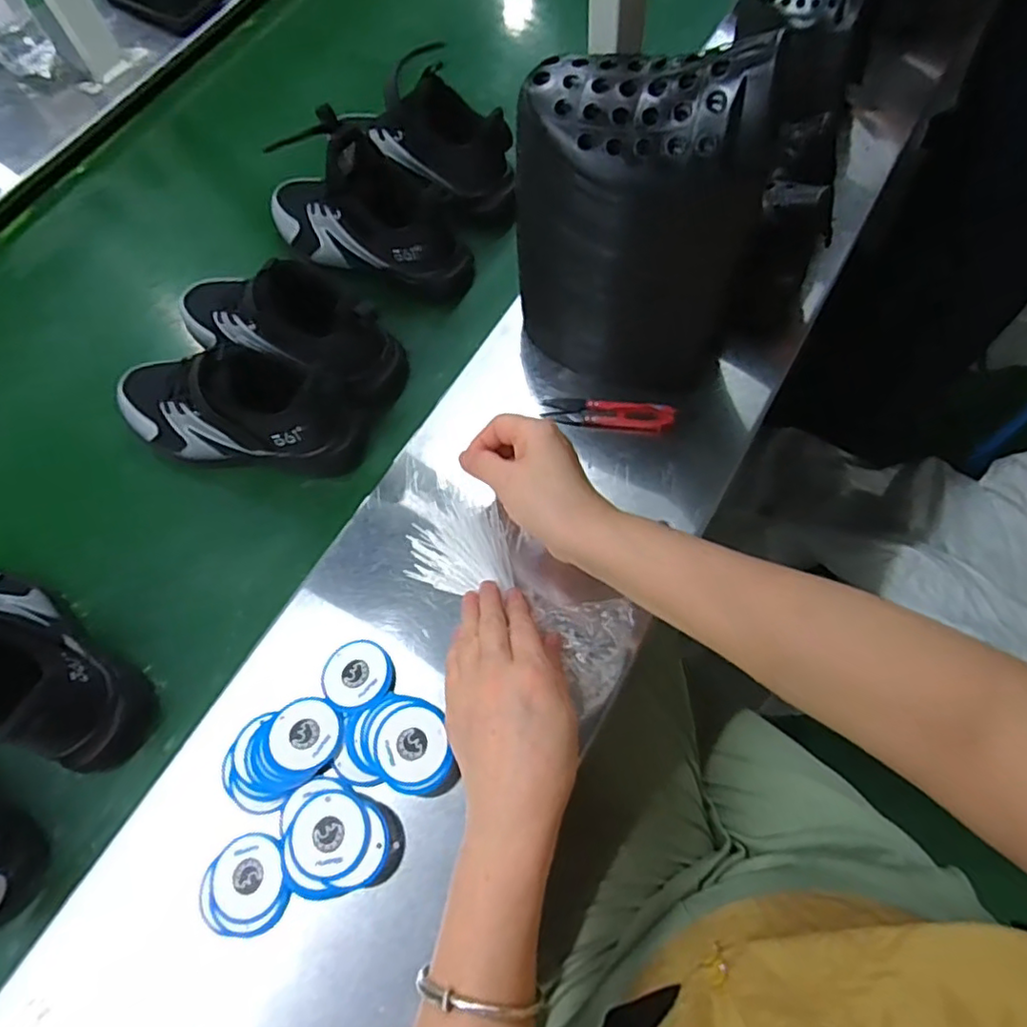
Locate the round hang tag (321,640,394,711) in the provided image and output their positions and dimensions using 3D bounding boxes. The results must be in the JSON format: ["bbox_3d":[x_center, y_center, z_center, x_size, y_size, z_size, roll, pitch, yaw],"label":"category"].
[{"bbox_3d":[-0.107,0.111,0.429,0.046,0.009,0.045,0,70,1],"label":"round hang tag"}]

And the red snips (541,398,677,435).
[{"bbox_3d":[0.076,-0.079,0.493,0.100,0.019,0.024,9,70,4],"label":"red snips"}]

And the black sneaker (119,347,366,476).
[{"bbox_3d":[-0.231,-0.086,0.498,0.203,0.120,0.071,9,70,4],"label":"black sneaker"}]

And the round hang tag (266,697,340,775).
[{"bbox_3d":[-0.139,0.146,0.413,0.045,0.004,0.046,0,60,0],"label":"round hang tag"}]

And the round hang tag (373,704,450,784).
[{"bbox_3d":[-0.066,0.146,0.397,0.045,0.004,0.046,-1,62,3],"label":"round hang tag"}]

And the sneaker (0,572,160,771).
[{"bbox_3d":[-0.362,0.098,0.441,0.214,0.107,0.074,34,74,12],"label":"sneaker"}]

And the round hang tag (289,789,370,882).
[{"bbox_3d":[-0.113,0.196,0.382,0.048,0.006,0.049,-2,62,4],"label":"round hang tag"}]

